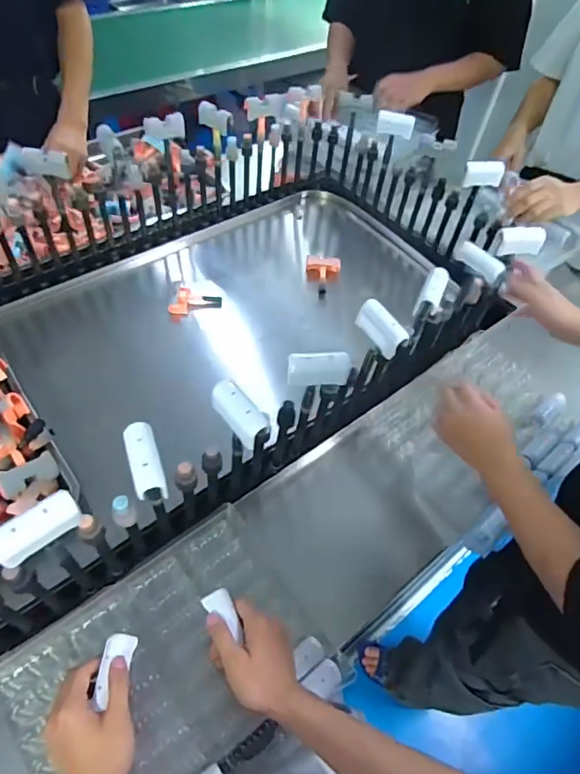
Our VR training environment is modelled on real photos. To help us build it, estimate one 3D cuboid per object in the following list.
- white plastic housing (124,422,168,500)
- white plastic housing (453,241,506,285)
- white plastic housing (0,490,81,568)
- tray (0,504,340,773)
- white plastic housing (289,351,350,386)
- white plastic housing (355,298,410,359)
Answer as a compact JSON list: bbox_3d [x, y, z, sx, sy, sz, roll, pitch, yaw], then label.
[{"bbox_3d":[-0.146,0.074,0.492,0.030,0.018,0.078,-15,69,-15],"label":"white plastic housing"},{"bbox_3d":[0.292,-0.197,0.761,0.018,0.028,0.085,-30,61,-24],"label":"white plastic housing"},{"bbox_3d":[-0.230,0.128,0.445,0.075,0.041,0.024,-34,62,-26],"label":"white plastic housing"},{"bbox_3d":[-0.144,0.332,0.595,0.349,0.040,0.239,-31,61,-25],"label":"tray"},{"bbox_3d":[0.035,-0.022,0.589,0.075,0.040,0.023,-2,53,-6],"label":"white plastic housing"},{"bbox_3d":[0.120,-0.079,0.654,0.028,0.037,0.076,-31,61,-25],"label":"white plastic housing"}]

